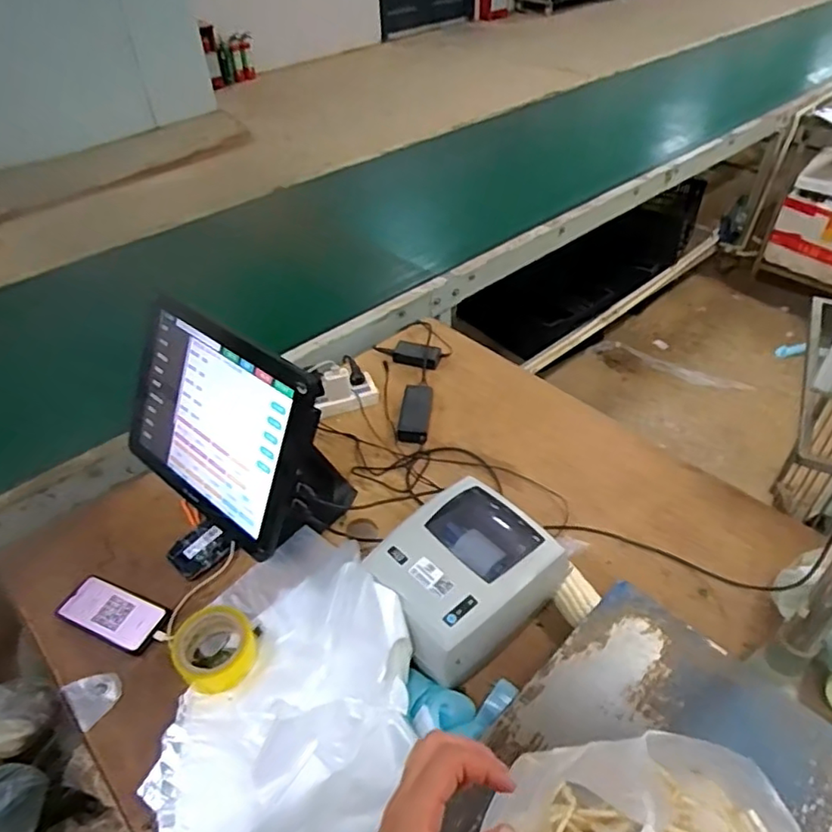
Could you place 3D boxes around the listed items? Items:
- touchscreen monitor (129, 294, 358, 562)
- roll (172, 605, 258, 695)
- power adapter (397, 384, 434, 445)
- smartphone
[{"bbox_3d":[-0.269,0.045,0.950,0.365,0.358,0.214,25,51,28],"label":"touchscreen monitor"},{"bbox_3d":[-0.280,0.323,0.850,0.107,0.040,0.114,-24,46,-19],"label":"roll"},{"bbox_3d":[0.001,-0.008,1.196,0.064,0.035,0.146,1,43,7],"label":"power adapter"},{"bbox_3d":[-0.451,0.295,0.912,0.157,0.015,0.077,18,45,16],"label":"smartphone"}]

